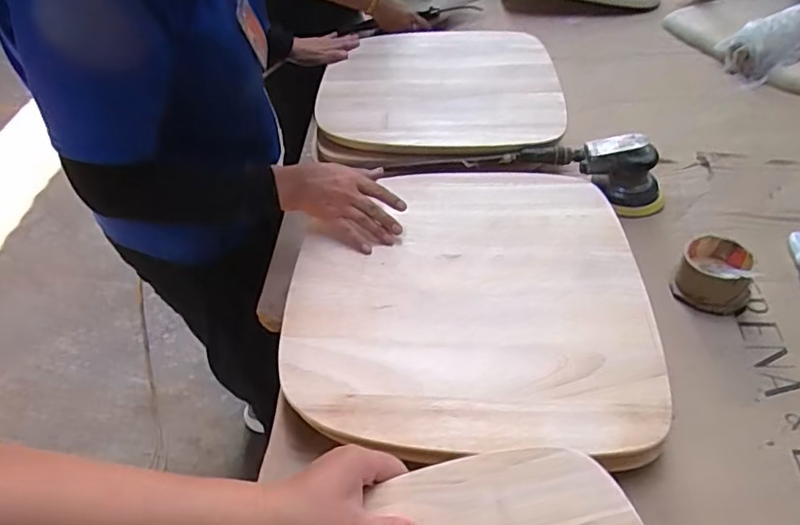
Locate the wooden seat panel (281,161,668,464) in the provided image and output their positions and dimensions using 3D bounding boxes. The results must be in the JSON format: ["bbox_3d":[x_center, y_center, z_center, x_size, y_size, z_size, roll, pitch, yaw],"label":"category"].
[{"bbox_3d":[0.077,0.026,0.680,0.403,0.021,0.423,-2,45,5],"label":"wooden seat panel"}]

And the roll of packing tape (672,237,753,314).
[{"bbox_3d":[0.394,0.015,0.711,0.082,0.055,0.089,-3,45,3],"label":"roll of packing tape"}]

